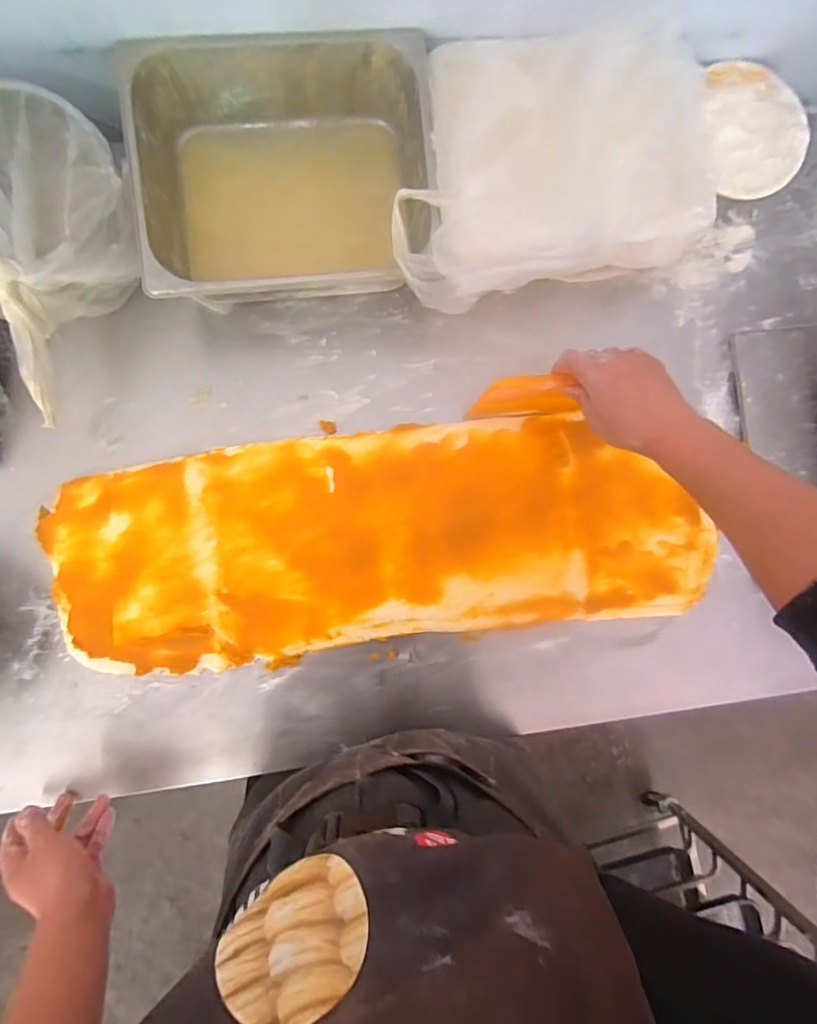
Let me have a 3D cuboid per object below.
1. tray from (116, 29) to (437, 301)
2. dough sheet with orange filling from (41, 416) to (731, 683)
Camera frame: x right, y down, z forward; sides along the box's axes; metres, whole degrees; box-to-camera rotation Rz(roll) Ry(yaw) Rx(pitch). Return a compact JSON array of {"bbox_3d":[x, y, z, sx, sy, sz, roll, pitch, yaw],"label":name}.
[{"bbox_3d":[-0.136,-0.373,0.593,0.316,0.137,0.273,-4,88,-5],"label":"tray"},{"bbox_3d":[-0.023,0.033,0.624,0.781,0.017,0.263,-7,89,-5],"label":"dough sheet with orange filling"}]

